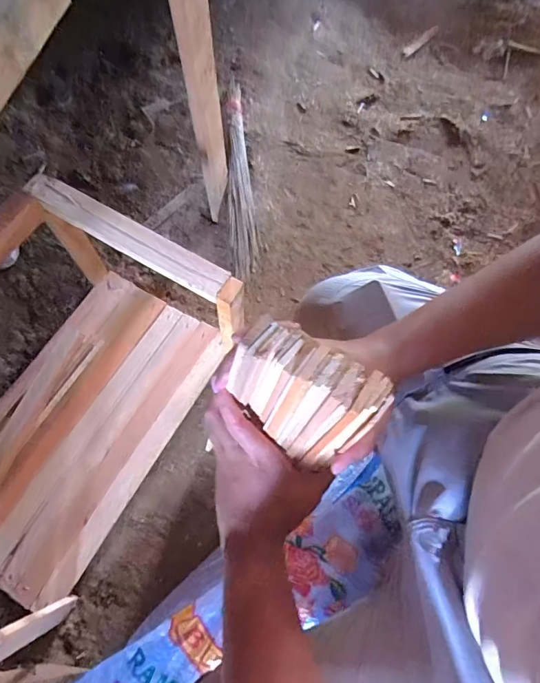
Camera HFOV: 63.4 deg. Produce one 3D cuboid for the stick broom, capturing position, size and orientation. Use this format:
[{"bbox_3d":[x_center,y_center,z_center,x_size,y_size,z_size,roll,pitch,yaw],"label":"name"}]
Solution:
[{"bbox_3d":[-0.068,-0.385,0.986,0.064,0.057,0.525,-4,70,0],"label":"stick broom"}]

